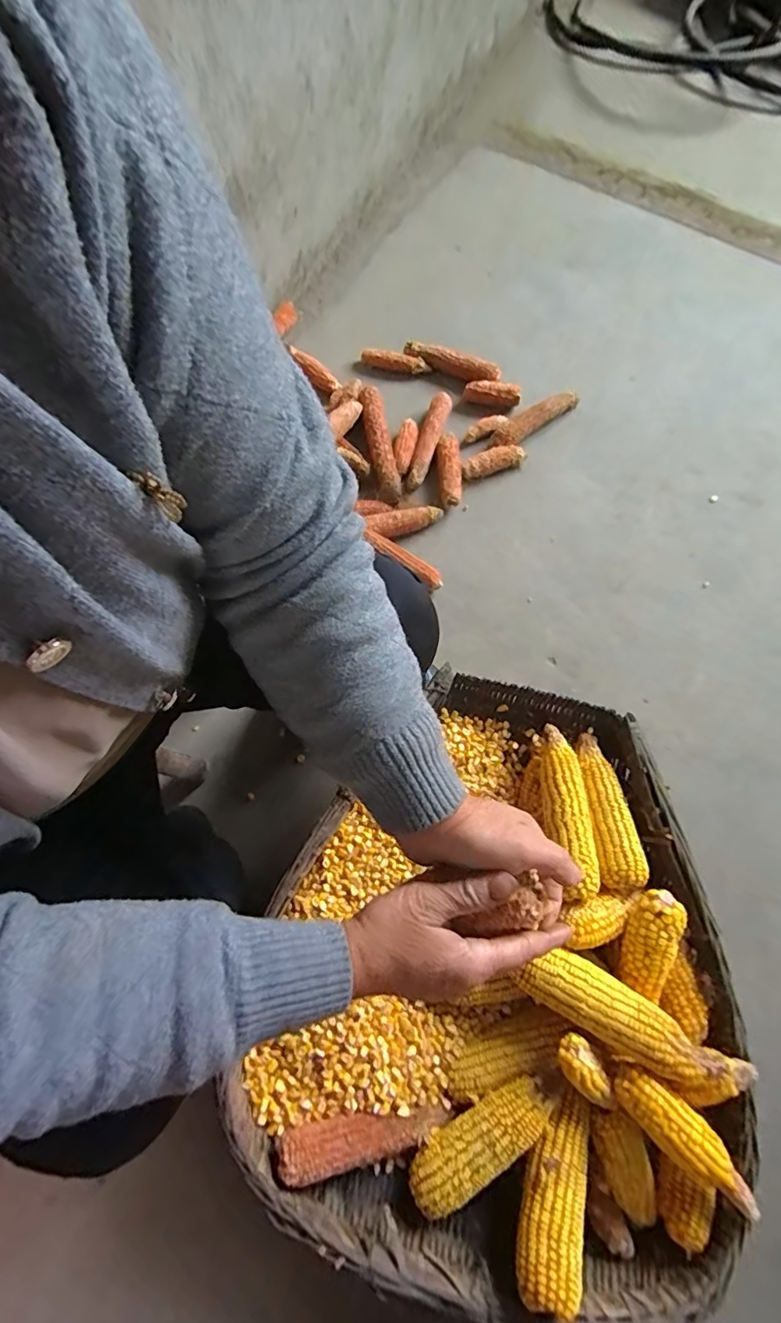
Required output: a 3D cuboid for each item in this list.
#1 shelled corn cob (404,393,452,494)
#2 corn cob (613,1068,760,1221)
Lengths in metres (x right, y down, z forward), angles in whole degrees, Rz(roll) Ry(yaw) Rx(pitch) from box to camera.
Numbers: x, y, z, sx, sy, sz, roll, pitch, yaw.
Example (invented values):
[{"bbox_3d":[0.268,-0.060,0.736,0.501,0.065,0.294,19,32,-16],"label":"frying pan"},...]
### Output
[{"bbox_3d":[0.067,-0.387,0.876,0.036,0.027,0.200,16,76,5],"label":"shelled corn cob"},{"bbox_3d":[0.285,0.458,0.484,0.147,0.047,0.044,38,76,10],"label":"corn cob"}]

